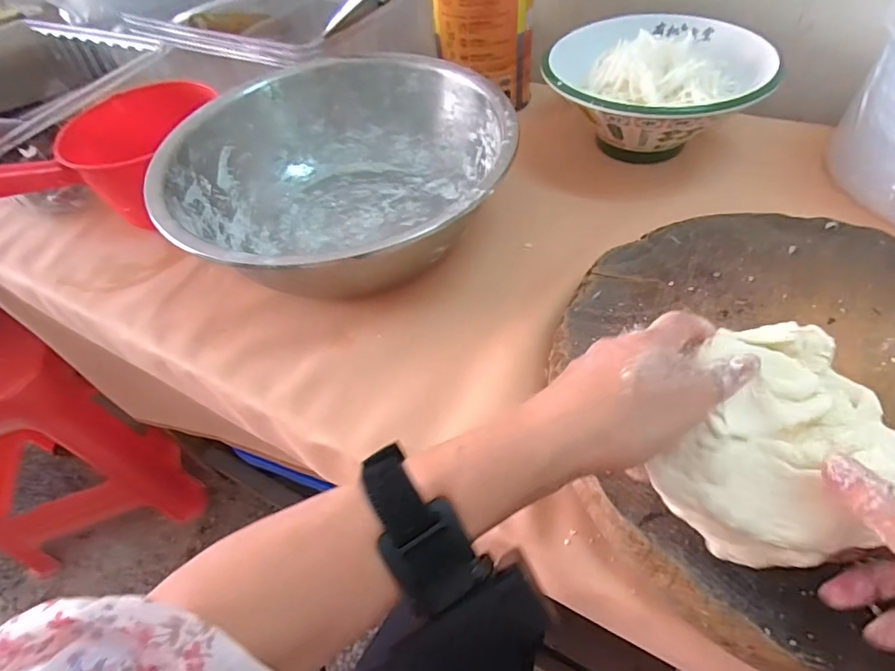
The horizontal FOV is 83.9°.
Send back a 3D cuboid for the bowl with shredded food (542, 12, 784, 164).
[{"bbox_3d":[0.237,-0.269,0.562,0.215,0.109,0.249,32,60,28],"label":"bowl with shredded food"}]

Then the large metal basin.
[{"bbox_3d":[-0.104,-0.158,0.512,0.327,0.107,0.327,-3,50,4],"label":"large metal basin"}]

